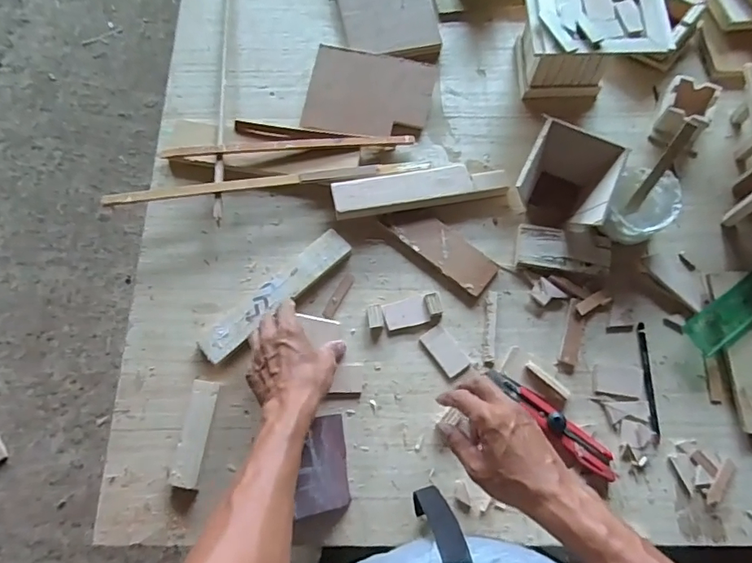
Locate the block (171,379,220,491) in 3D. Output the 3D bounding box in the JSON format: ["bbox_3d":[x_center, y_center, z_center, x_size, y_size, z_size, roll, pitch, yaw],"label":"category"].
[{"bbox_3d":[-0.205,0.174,0.565,0.029,0.025,0.115,7,71,3],"label":"block"}]

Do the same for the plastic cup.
[{"bbox_3d":[0.333,-0.094,0.631,0.083,0.062,0.090,0,71,0],"label":"plastic cup"}]

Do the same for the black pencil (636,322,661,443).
[{"bbox_3d":[0.327,0.118,0.592,0.010,0.005,0.139,2,71,1],"label":"black pencil"}]

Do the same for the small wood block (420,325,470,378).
[{"bbox_3d":[0.084,0.086,0.604,0.033,0.005,0.061,-36,75,-11],"label":"small wood block"}]

